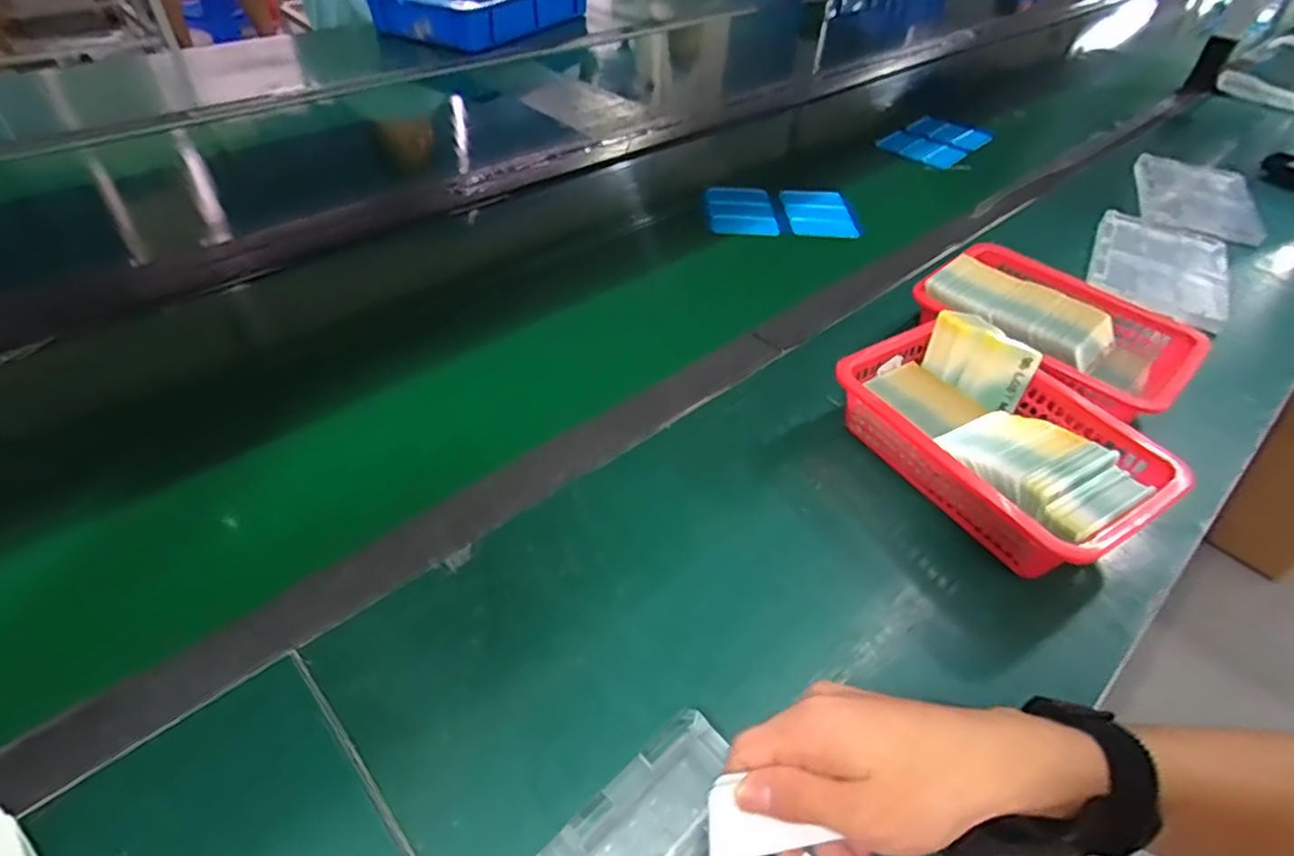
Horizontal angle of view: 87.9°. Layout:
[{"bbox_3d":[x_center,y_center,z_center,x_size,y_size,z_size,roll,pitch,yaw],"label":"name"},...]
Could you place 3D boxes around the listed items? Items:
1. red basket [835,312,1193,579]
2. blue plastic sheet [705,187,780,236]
[{"bbox_3d":[0.270,0.008,0.528,0.162,0.072,0.228,-24,51,-26],"label":"red basket"},{"bbox_3d":[0.124,-0.286,0.877,0.090,0.016,0.105,3,45,-2],"label":"blue plastic sheet"}]

